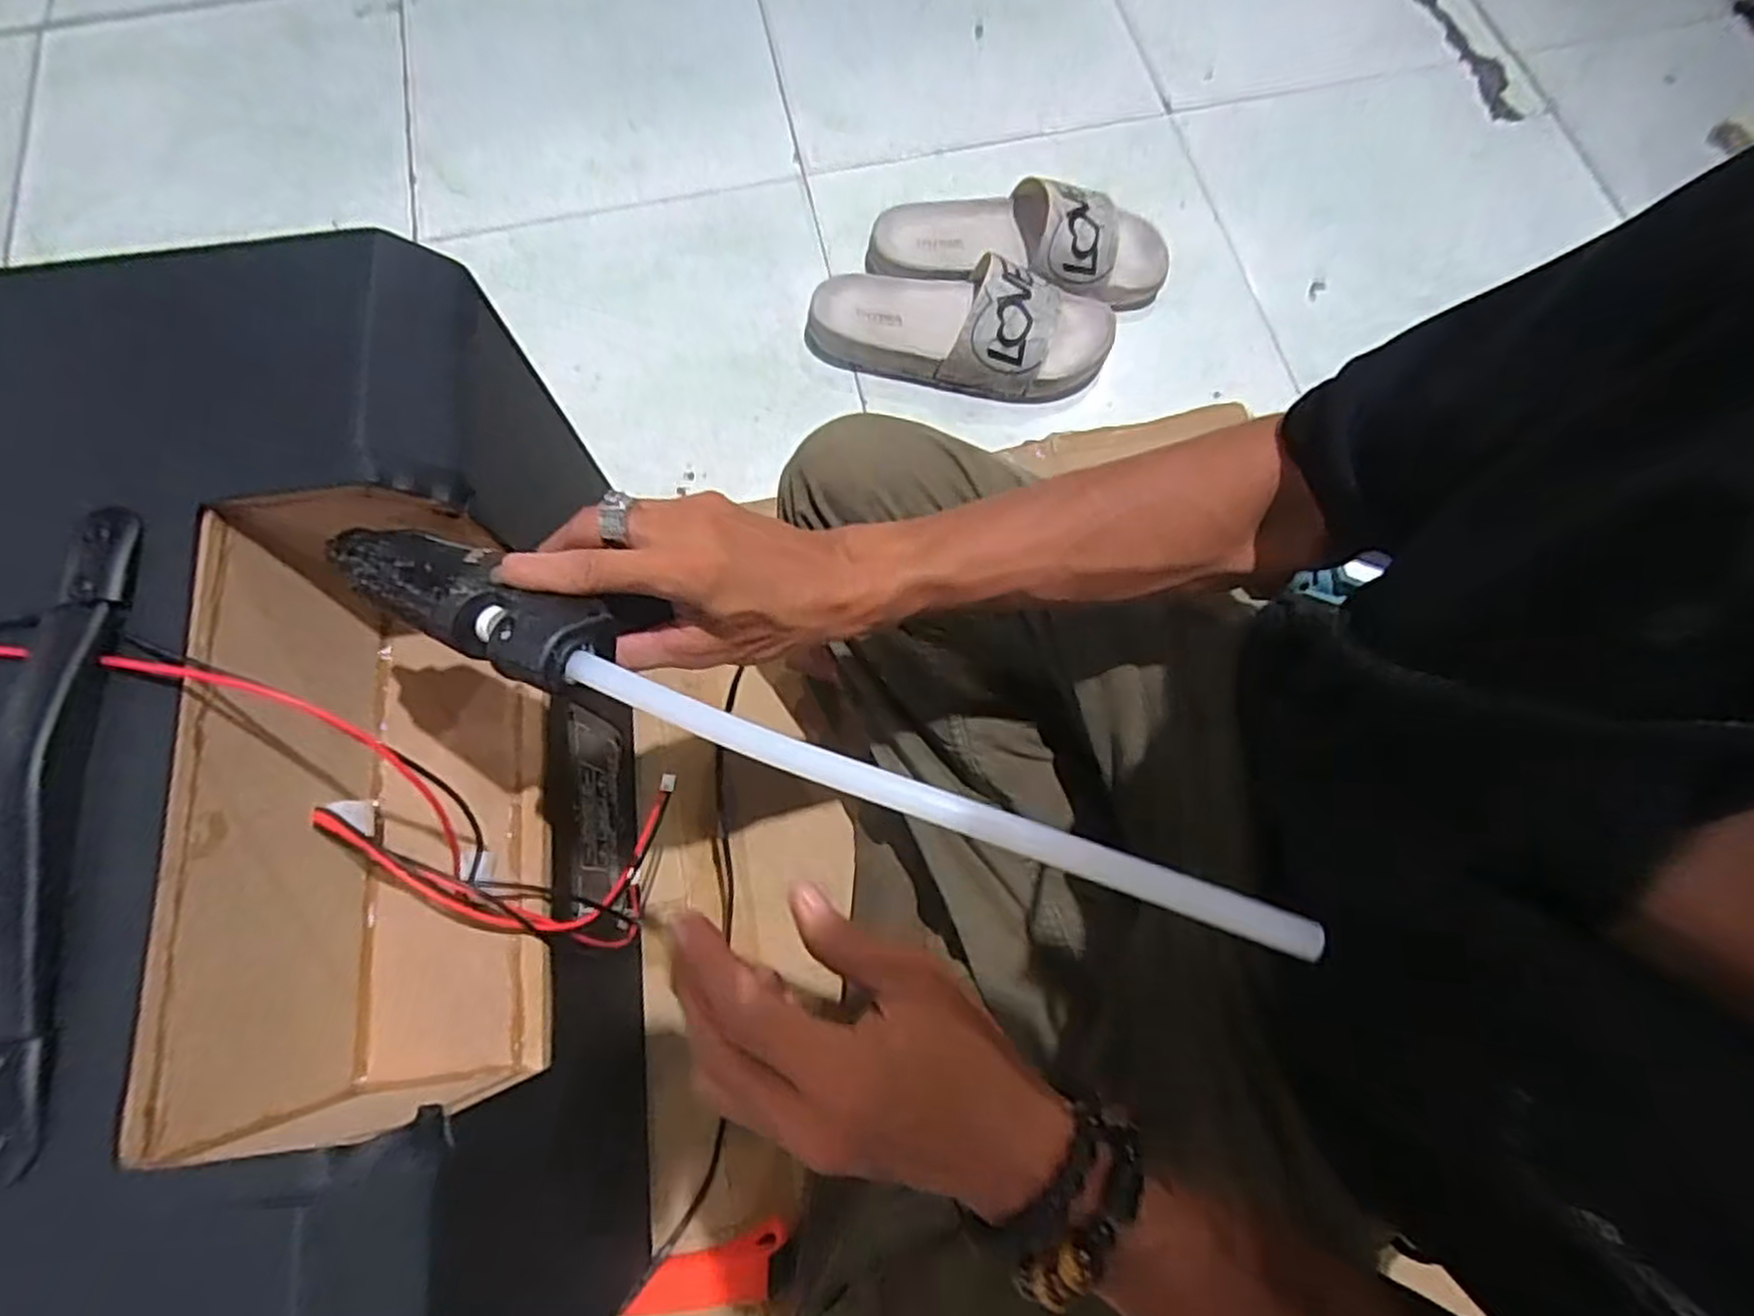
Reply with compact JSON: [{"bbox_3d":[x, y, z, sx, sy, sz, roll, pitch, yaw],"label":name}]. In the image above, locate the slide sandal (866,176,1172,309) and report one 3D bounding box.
[{"bbox_3d":[0.138,-0.399,0.758,0.283,0.083,0.098,4,72,2],"label":"slide sandal"}]

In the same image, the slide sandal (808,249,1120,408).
[{"bbox_3d":[0.078,-0.315,0.728,0.284,0.080,0.113,10,73,4],"label":"slide sandal"}]

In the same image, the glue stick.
[{"bbox_3d":[0.011,0.047,0.269,0.266,0.019,0.016,19,73,6],"label":"glue stick"}]

